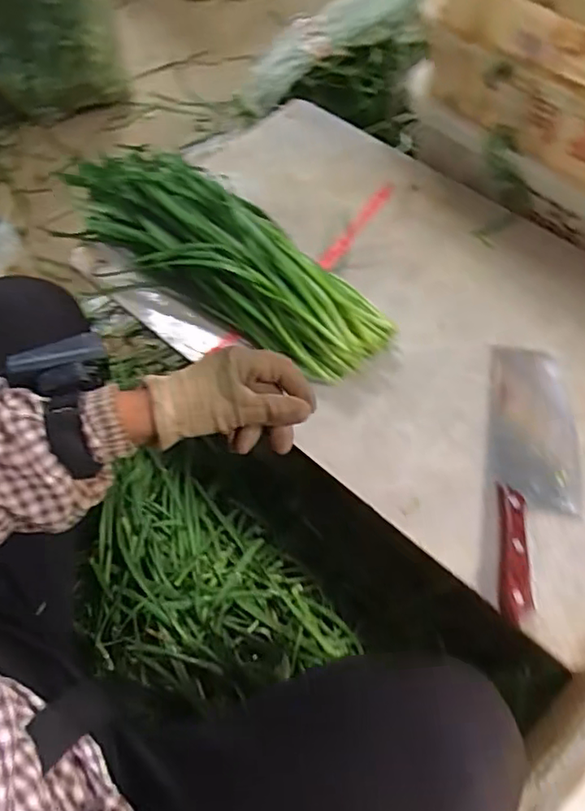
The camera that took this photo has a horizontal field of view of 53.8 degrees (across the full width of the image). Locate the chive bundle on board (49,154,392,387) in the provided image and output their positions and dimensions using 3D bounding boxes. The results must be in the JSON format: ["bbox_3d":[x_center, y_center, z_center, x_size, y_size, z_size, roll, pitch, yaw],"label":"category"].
[{"bbox_3d":[-0.102,-0.182,0.648,0.151,0.074,0.449,-37,67,-17],"label":"chive bundle on board"}]

